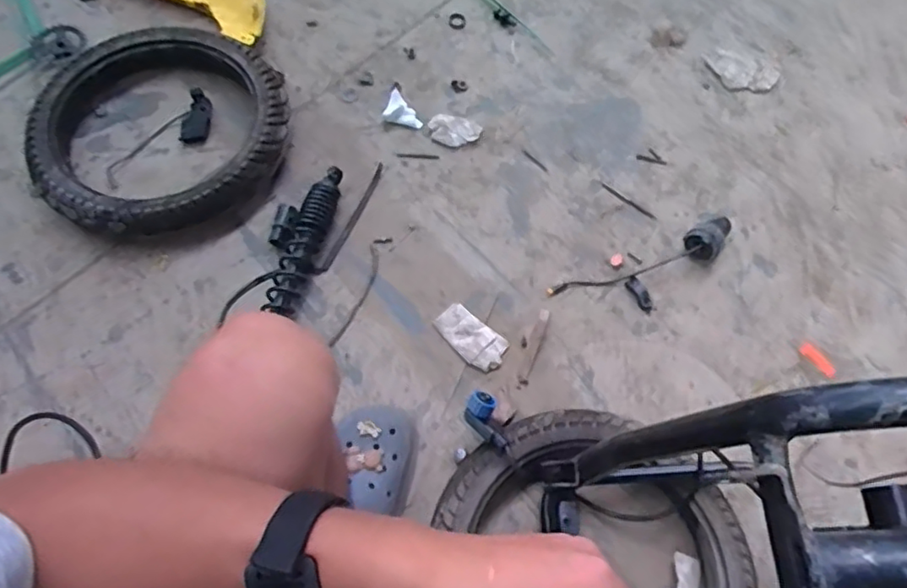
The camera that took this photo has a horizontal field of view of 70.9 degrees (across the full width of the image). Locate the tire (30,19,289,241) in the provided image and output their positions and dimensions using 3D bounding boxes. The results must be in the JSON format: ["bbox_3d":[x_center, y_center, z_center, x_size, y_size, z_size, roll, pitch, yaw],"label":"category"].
[{"bbox_3d":[-0.420,-0.246,0.917,0.341,0.071,0.354,1,68,-2],"label":"tire"}]

